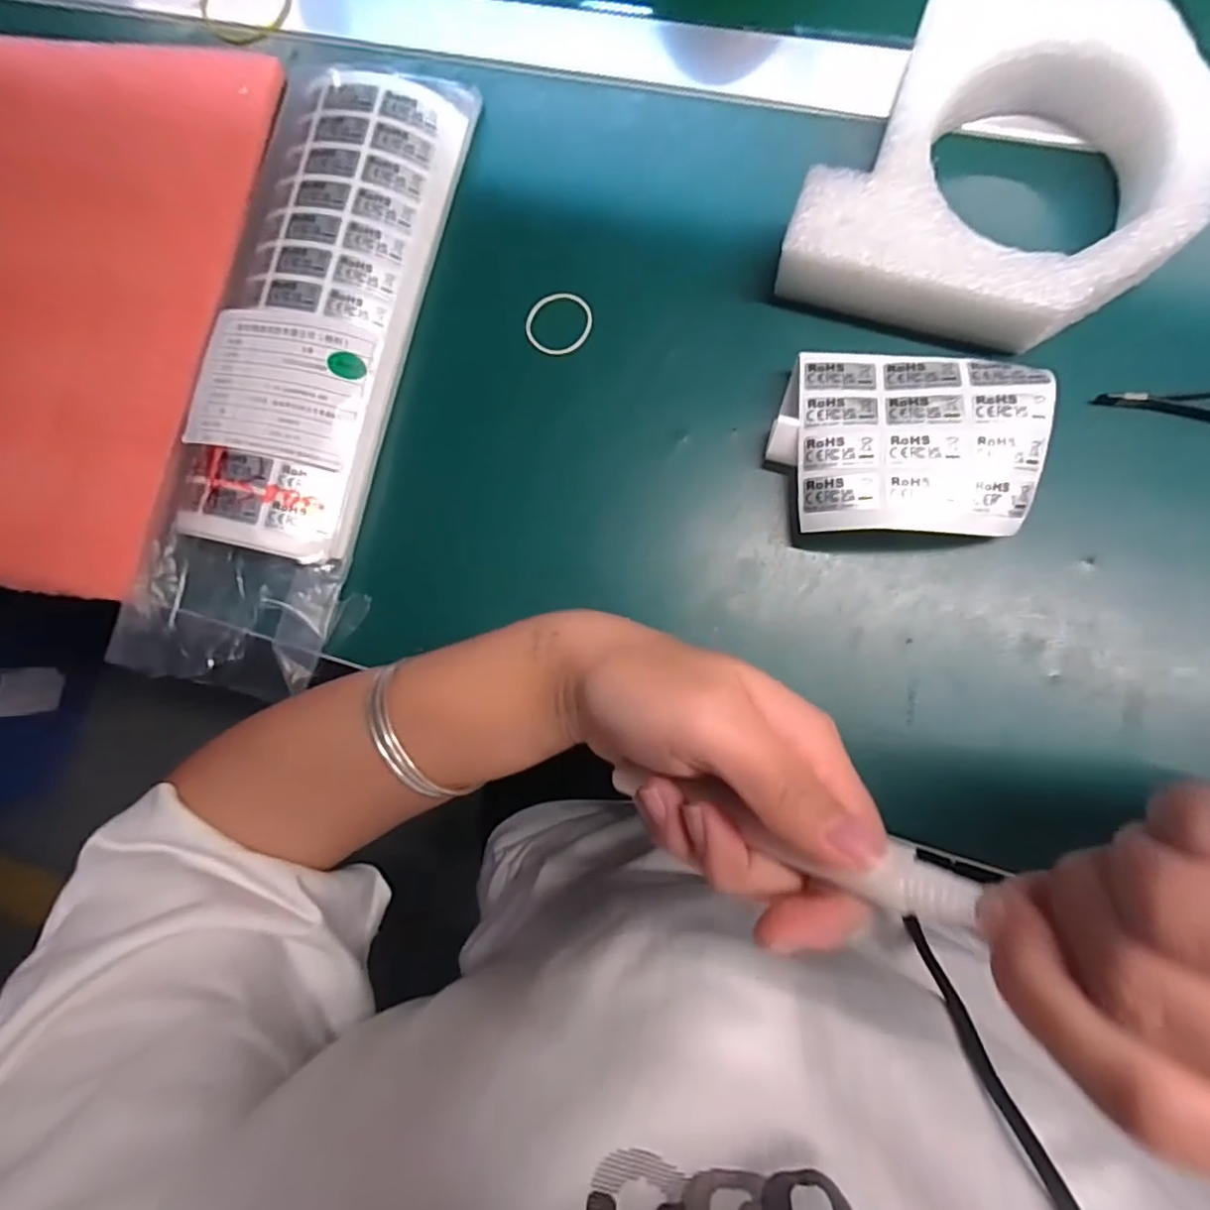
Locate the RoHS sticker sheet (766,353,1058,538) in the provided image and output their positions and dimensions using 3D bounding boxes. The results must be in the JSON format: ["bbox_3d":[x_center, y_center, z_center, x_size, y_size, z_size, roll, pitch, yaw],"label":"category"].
[{"bbox_3d":[0.136,-0.072,0.277,0.110,0.035,0.082,4,84,8],"label":"RoHS sticker sheet"}]

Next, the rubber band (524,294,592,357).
[{"bbox_3d":[-0.025,-0.151,0.319,0.036,0.004,0.032,-8,82,7],"label":"rubber band"}]

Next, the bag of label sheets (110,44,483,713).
[{"bbox_3d":[-0.167,-0.130,0.321,0.121,0.025,0.340,11,85,9],"label":"bag of label sheets"}]

